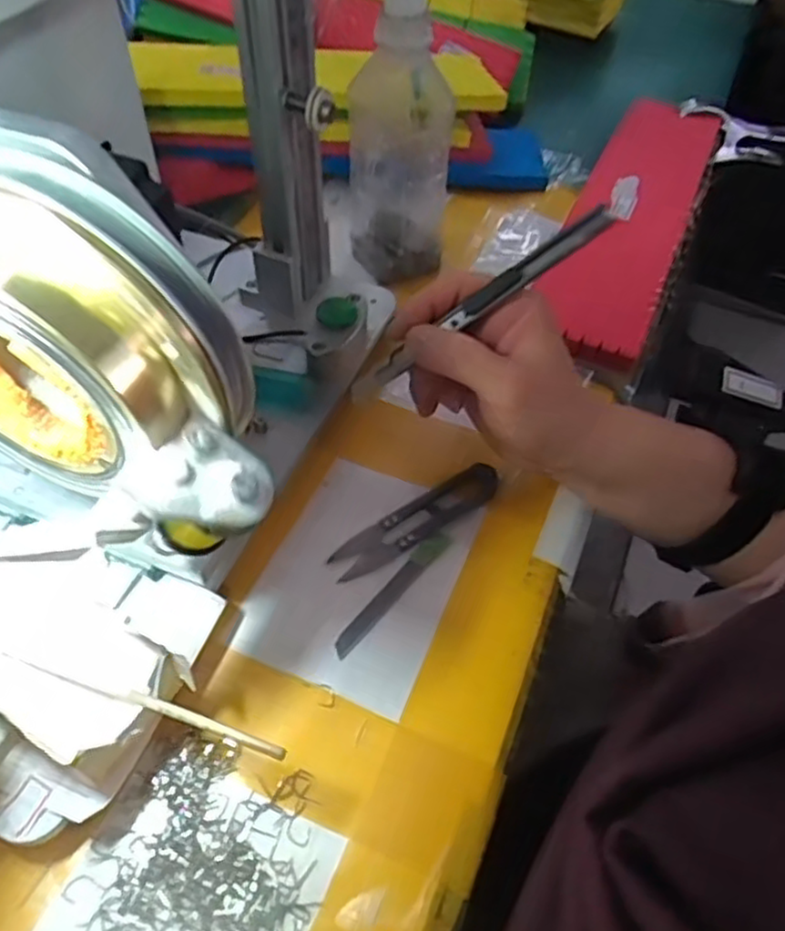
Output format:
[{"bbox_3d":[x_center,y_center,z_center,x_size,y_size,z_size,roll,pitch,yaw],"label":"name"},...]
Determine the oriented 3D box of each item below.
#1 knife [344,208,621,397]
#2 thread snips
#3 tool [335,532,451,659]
[{"bbox_3d":[0.038,-0.071,0.323,0.139,0.012,0.010,-34,55,16],"label":"knife"},{"bbox_3d":[0.014,0.028,0.369,0.101,0.006,0.021,-29,60,-23],"label":"thread snips"},{"bbox_3d":[0.000,0.059,0.343,0.011,0.004,0.082,35,58,20],"label":"tool"}]

